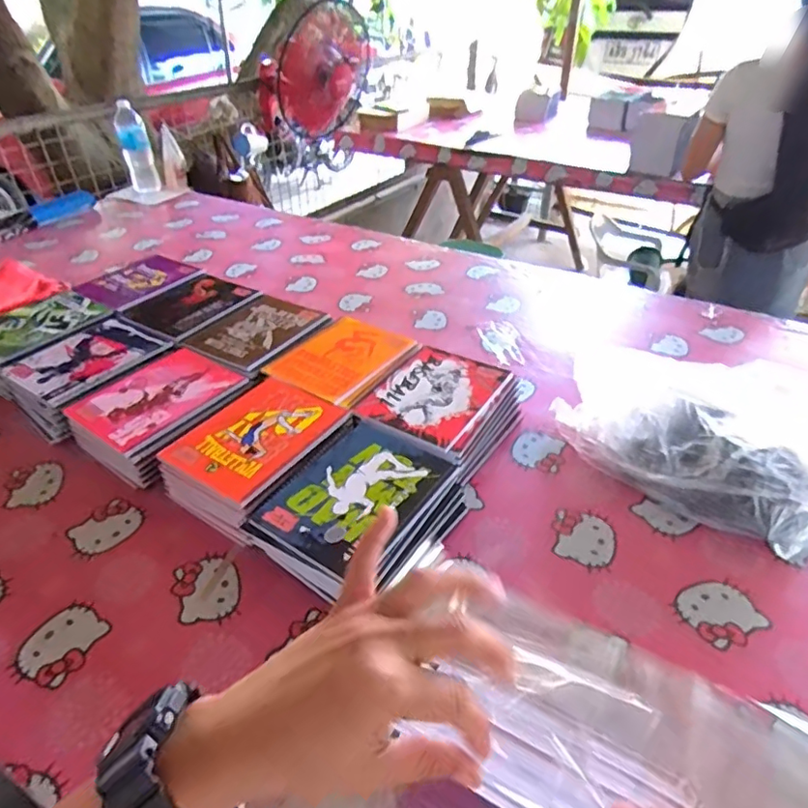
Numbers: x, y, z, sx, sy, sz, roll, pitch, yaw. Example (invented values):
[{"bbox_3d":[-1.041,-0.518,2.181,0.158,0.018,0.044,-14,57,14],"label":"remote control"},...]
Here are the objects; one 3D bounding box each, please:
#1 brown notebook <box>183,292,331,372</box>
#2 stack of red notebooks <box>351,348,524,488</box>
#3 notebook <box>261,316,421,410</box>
[{"bbox_3d":[-0.245,-0.126,0.938,0.161,0.010,0.202,23,44,27],"label":"brown notebook"},{"bbox_3d":[0.056,0.014,0.810,0.173,0.080,0.201,20,43,25],"label":"stack of red notebooks"},{"bbox_3d":[-0.090,-0.075,0.866,0.172,0.011,0.204,22,44,27],"label":"notebook"}]

